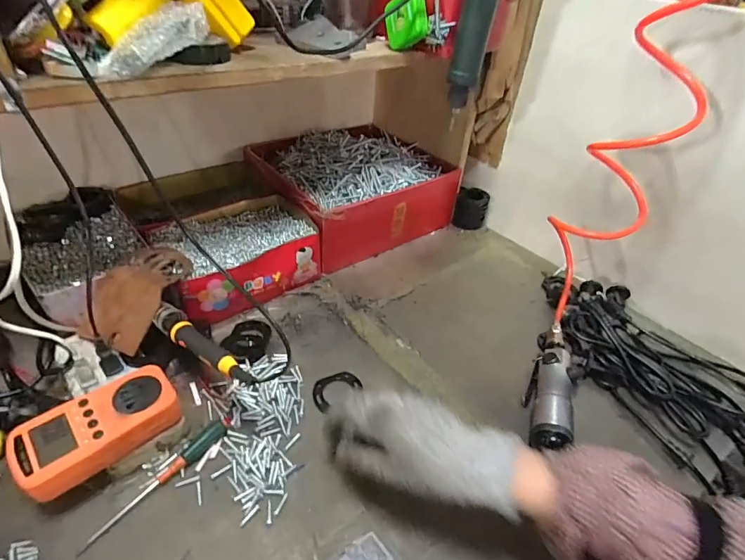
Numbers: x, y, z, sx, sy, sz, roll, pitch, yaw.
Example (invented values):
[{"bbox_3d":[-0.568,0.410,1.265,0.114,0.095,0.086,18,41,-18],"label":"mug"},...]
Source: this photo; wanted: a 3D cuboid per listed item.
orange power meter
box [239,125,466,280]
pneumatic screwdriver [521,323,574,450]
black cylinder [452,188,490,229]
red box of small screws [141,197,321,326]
[{"bbox_3d":[-0.247,0.133,0.379,0.124,0.033,0.063,-29,51,-35],"label":"orange power meter"},{"bbox_3d":[-0.039,-0.173,0.769,0.299,0.123,0.260,-25,48,-32],"label":"box"},{"bbox_3d":[0.212,0.122,0.505,0.042,0.043,0.189,15,40,11],"label":"pneumatic screwdriver"},{"bbox_3d":[0.189,-0.137,0.797,0.060,0.065,0.055,17,41,13],"label":"black cylinder"},{"bbox_3d":[-0.194,-0.038,0.613,0.206,0.082,0.154,-25,48,-32],"label":"red box of small screws"}]

